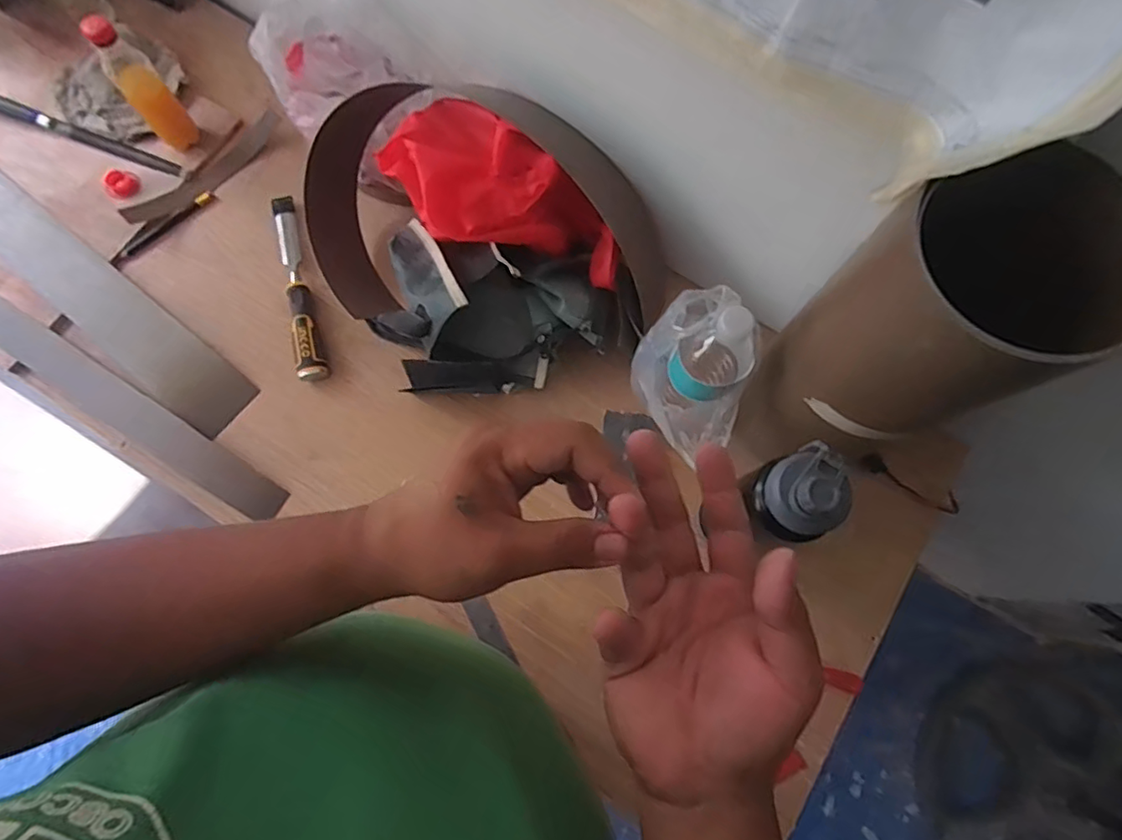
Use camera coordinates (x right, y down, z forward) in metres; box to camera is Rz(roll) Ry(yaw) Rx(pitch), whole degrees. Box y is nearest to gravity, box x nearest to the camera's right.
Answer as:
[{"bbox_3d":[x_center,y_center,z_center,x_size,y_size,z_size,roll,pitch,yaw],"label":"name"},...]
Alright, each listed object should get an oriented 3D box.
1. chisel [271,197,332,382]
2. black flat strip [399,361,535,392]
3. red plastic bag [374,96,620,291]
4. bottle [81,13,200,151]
[{"bbox_3d":[-0.346,-0.183,0.773,0.034,0.026,0.273,-14,77,-5],"label":"chisel"},{"bbox_3d":[-0.113,-0.054,0.718,0.150,0.037,0.008,1,33,-4],"label":"black flat strip"},{"bbox_3d":[-0.064,-0.248,0.682,0.282,0.137,0.132,24,75,-17],"label":"red plastic bag"},{"bbox_3d":[-0.528,-0.420,0.742,0.051,0.168,0.042,-41,80,-11],"label":"bottle"}]

